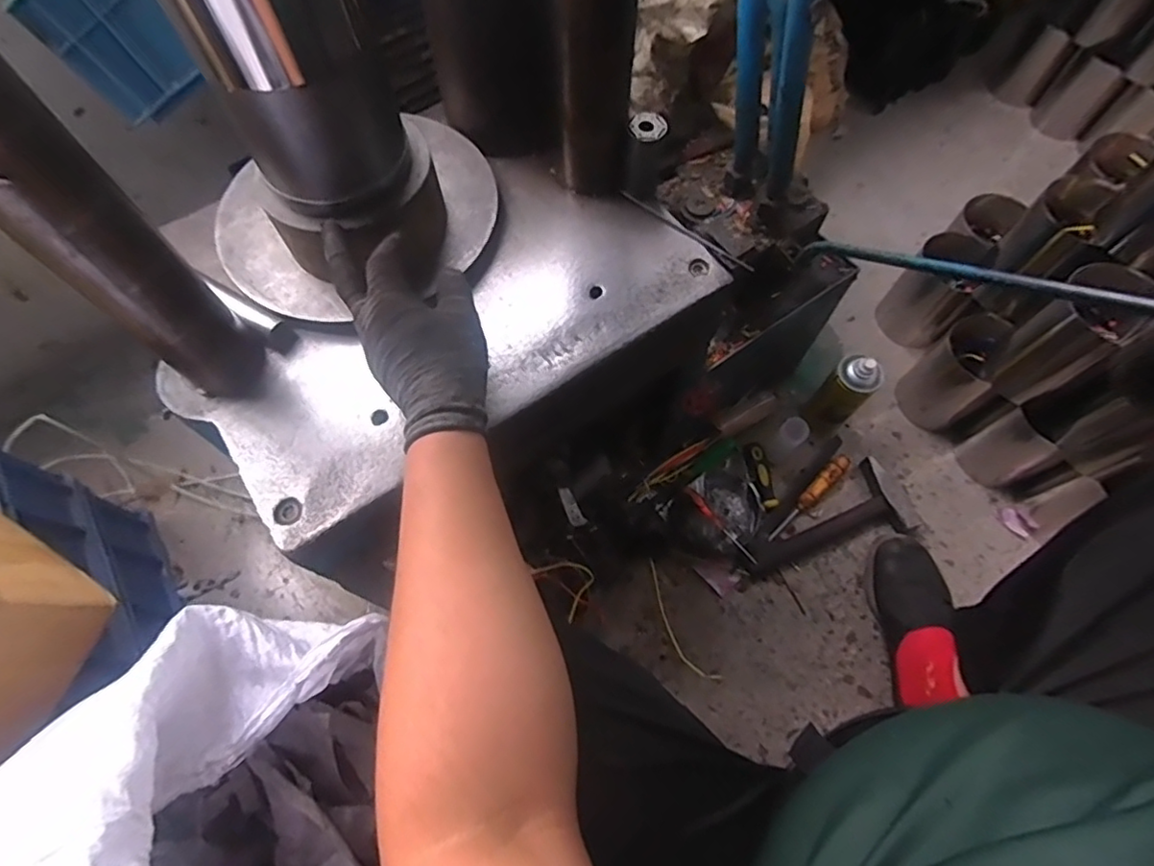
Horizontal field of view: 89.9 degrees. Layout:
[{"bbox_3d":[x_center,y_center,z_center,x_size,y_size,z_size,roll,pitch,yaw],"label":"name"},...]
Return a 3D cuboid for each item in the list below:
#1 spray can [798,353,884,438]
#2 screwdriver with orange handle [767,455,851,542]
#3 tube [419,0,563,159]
[{"bbox_3d":[0.401,-0.055,0.897,0.074,0.181,0.055,38,71,16],"label":"spray can"},{"bbox_3d":[0.362,0.102,0.903,0.175,0.032,0.027,-41,71,-17],"label":"screwdriver with orange handle"},{"bbox_3d":[-0.066,-0.389,0.544,0.128,0.181,0.128,0,65,0],"label":"tube"}]

